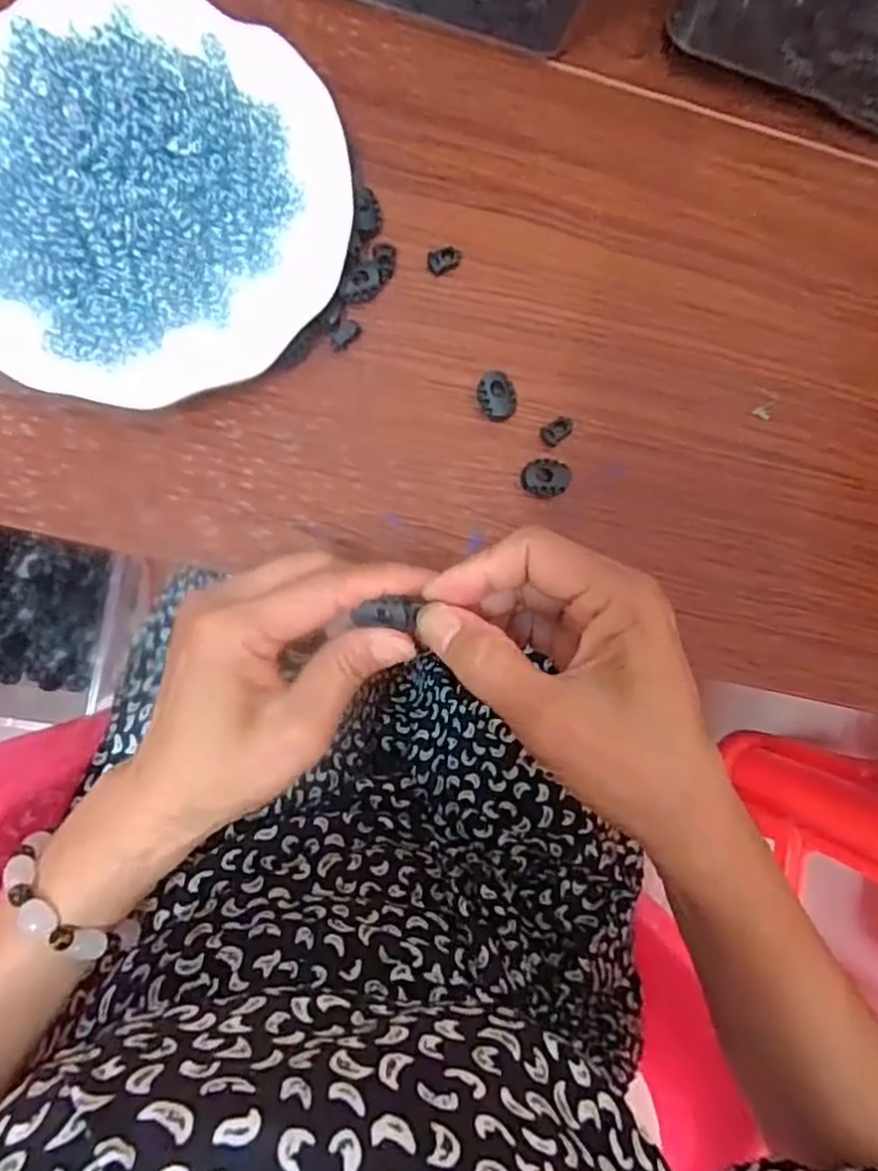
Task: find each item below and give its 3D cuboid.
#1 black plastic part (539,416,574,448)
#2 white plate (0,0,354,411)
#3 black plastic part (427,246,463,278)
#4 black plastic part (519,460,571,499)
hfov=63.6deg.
[{"bbox_3d":[0.057,-0.075,0.342,0.017,0.006,0.010,-41,90,-7],"label":"black plastic part"},{"bbox_3d":[-0.133,-0.169,0.311,0.178,0.044,0.180,0,85,-5],"label":"white plate"},{"bbox_3d":[0.003,-0.158,0.343,0.018,0.007,0.010,-31,89,-7],"label":"black plastic part"},{"bbox_3d":[0.051,-0.051,0.337,0.023,0.005,0.017,5,85,-5],"label":"black plastic part"}]

